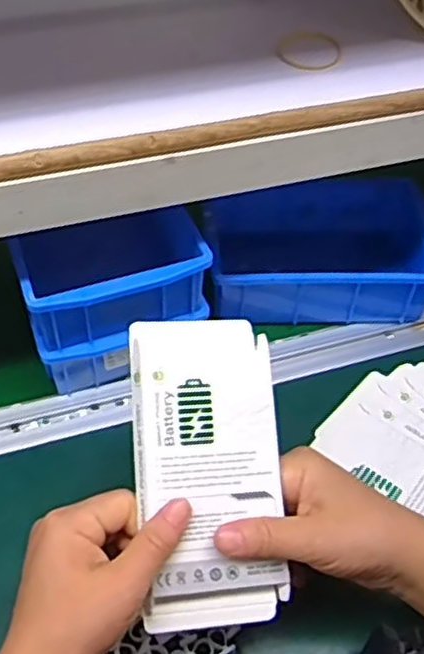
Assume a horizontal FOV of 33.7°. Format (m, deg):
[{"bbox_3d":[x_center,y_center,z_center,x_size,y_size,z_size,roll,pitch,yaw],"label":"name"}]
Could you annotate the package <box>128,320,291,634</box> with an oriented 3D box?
[{"bbox_3d":[-0.002,0.081,0.401,0.081,0.017,0.170,-4,81,-7],"label":"package"}]

